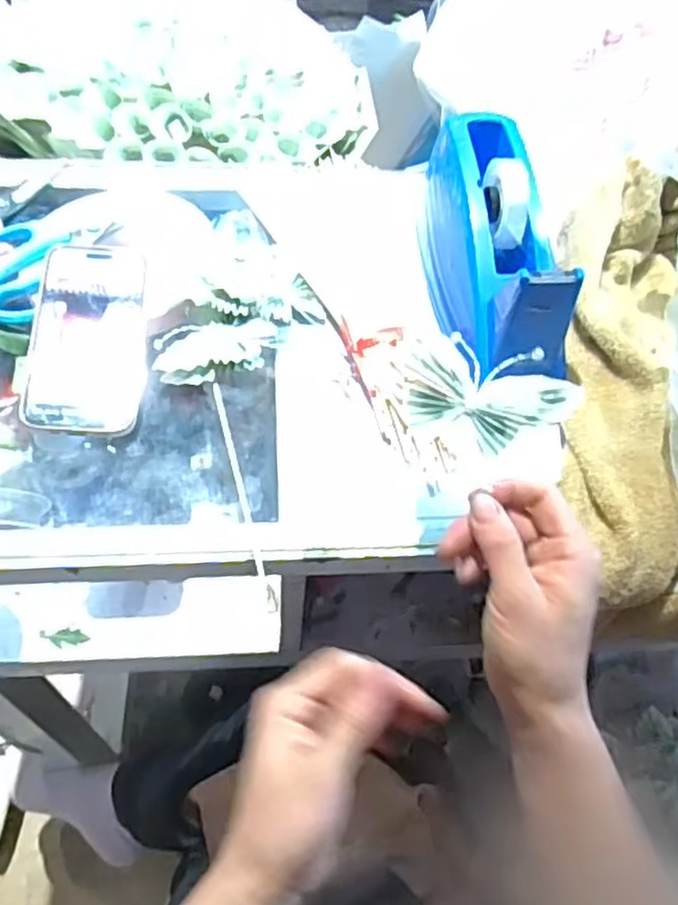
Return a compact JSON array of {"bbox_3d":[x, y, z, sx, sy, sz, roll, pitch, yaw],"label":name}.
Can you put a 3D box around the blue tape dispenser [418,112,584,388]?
[{"bbox_3d":[0.116,-0.150,0.529,0.075,0.096,0.204,-5,56,-9],"label":"blue tape dispenser"}]

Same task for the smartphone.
[{"bbox_3d":[-0.173,-0.082,0.498,0.075,0.013,0.147,5,69,-13],"label":"smartphone"}]

